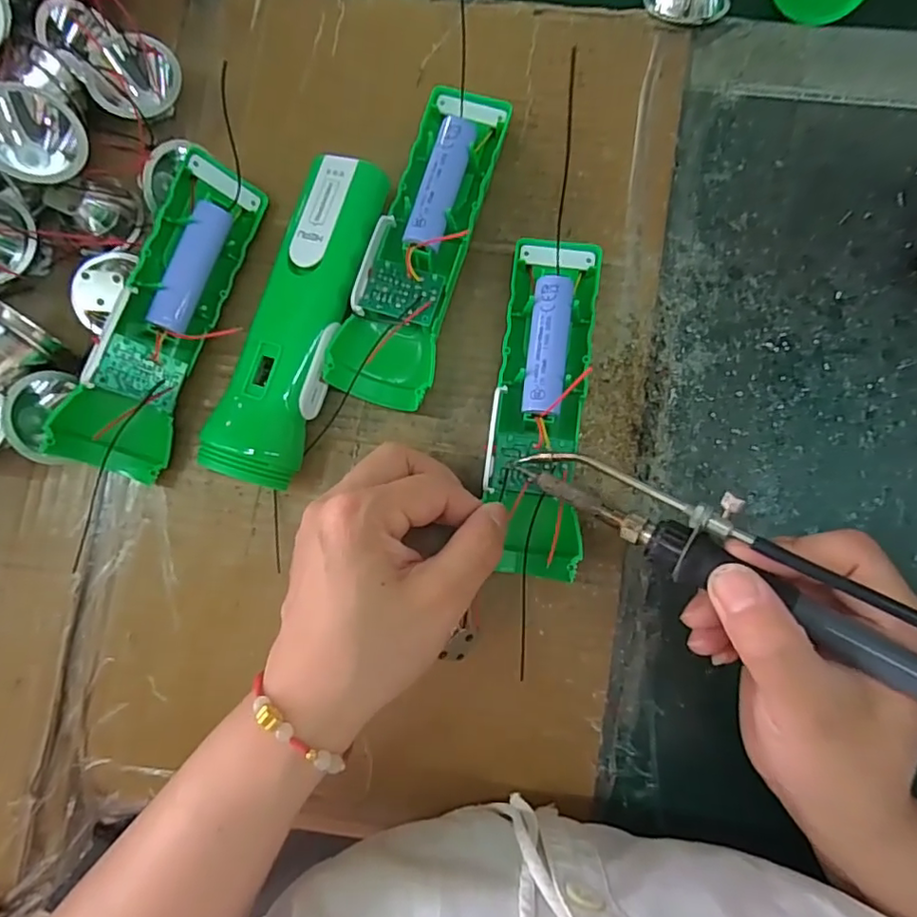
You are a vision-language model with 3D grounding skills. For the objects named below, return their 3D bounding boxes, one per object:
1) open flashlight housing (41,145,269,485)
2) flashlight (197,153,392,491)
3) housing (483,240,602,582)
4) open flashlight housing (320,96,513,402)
[{"bbox_3d":[-0.141,-0.068,0.274,0.033,0.039,0.157,20,86,5],"label":"open flashlight housing"},{"bbox_3d":[-0.076,-0.065,0.276,0.042,0.033,0.155,19,86,5],"label":"flashlight"},{"bbox_3d":[0.038,-0.025,0.260,0.045,0.029,0.158,4,86,3],"label":"housing"},{"bbox_3d":[-0.018,-0.103,0.275,0.046,0.031,0.155,17,86,5],"label":"open flashlight housing"}]

